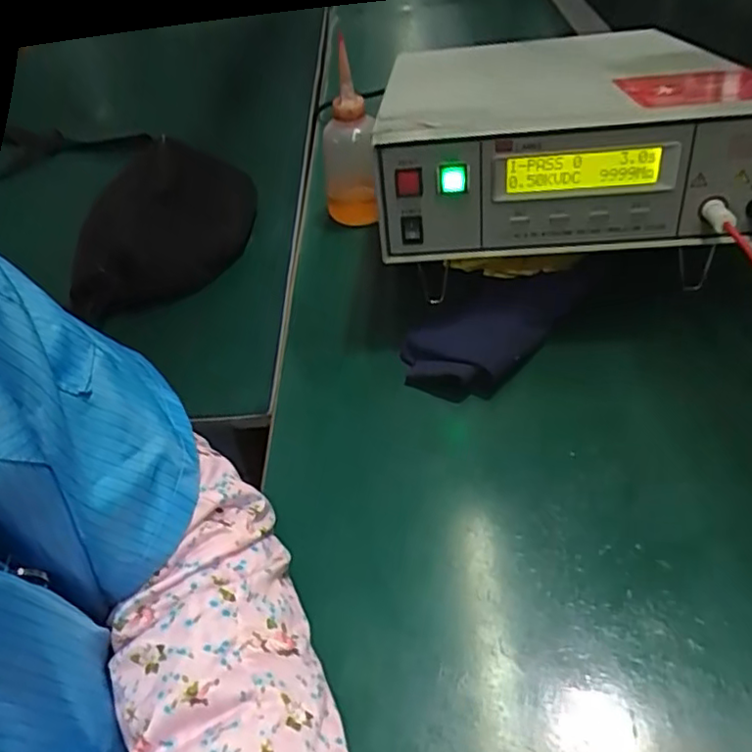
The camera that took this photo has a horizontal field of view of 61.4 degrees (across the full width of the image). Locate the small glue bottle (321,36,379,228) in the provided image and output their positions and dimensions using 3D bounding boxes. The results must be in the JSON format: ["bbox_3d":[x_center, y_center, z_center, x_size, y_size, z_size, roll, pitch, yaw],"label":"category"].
[{"bbox_3d":[-0.033,-0.237,0.633,0.057,0.165,0.065,-10,46,-3],"label":"small glue bottle"}]

